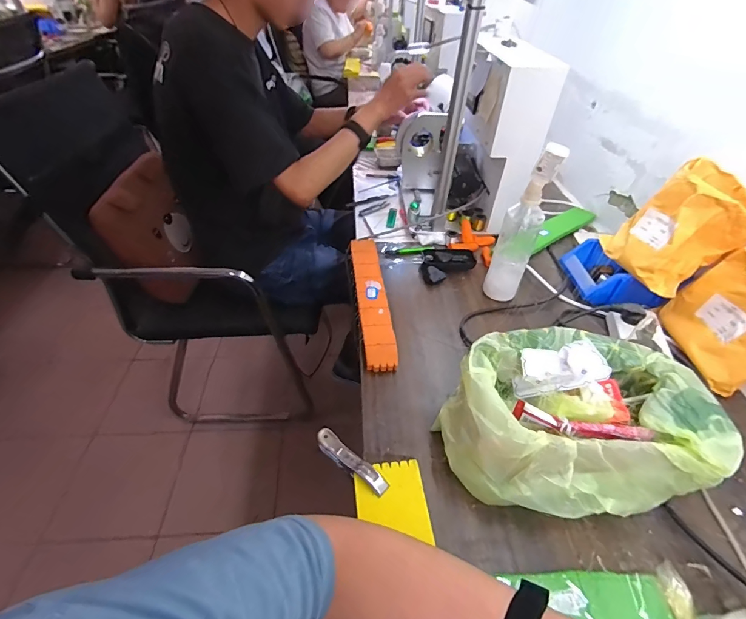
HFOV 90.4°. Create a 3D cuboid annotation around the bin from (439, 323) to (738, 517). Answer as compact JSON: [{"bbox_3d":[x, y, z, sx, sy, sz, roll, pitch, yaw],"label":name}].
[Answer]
[{"bbox_3d":[0.237,0.135,0.459,0.288,0.120,0.191,-1,43,-4],"label":"bin"}]

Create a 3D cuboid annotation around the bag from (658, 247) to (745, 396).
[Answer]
[{"bbox_3d":[0.547,0.012,0.567,0.059,0.156,0.168,4,43,2],"label":"bag"}]

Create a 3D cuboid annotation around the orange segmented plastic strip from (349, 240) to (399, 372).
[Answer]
[{"bbox_3d":[-0.003,-0.026,0.700,0.054,0.020,0.345,-4,43,-6],"label":"orange segmented plastic strip"}]

